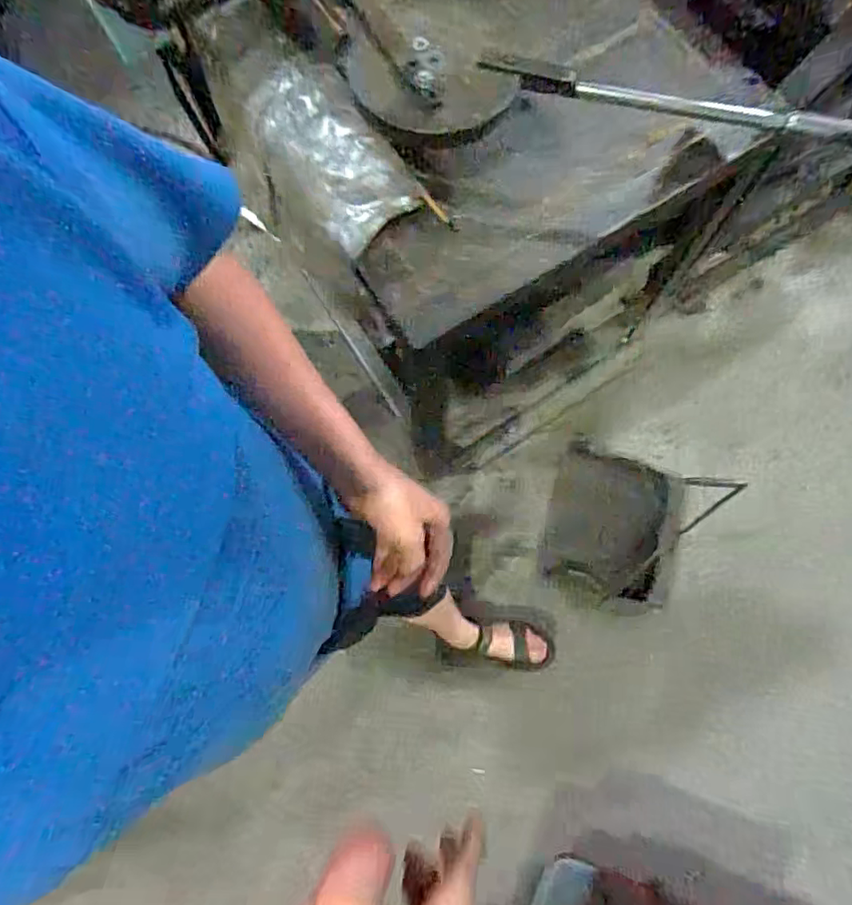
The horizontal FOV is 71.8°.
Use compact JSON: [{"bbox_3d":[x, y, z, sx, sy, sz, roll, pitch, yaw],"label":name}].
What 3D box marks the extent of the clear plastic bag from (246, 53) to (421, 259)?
[{"bbox_3d":[-0.129,-0.393,0.764,0.119,0.093,0.268,-35,77,-7],"label":"clear plastic bag"}]

